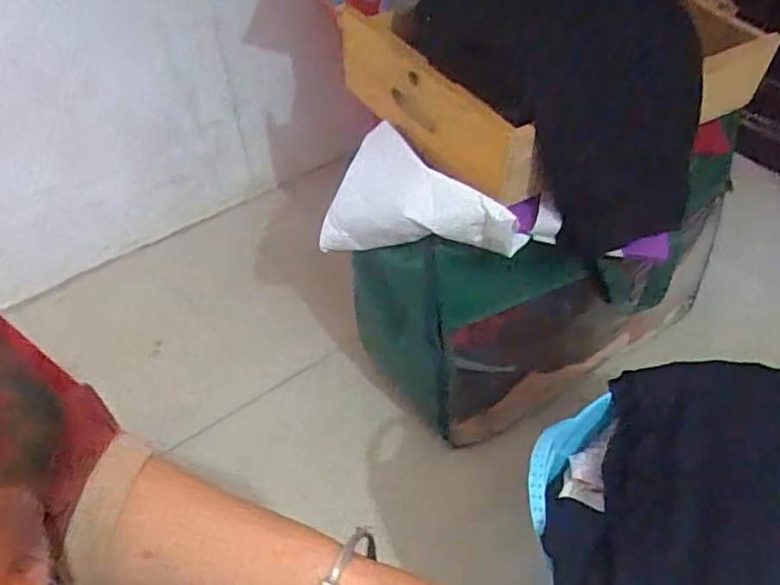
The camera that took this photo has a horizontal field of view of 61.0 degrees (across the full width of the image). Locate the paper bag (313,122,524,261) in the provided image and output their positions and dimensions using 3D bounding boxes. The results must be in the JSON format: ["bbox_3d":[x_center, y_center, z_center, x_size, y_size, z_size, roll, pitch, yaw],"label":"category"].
[{"bbox_3d":[0.034,-0.102,0.782,0.248,0.117,0.133,21,49,41],"label":"paper bag"}]

